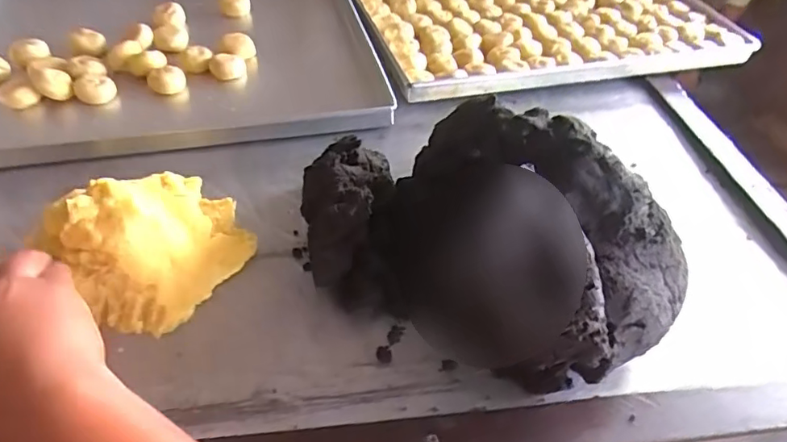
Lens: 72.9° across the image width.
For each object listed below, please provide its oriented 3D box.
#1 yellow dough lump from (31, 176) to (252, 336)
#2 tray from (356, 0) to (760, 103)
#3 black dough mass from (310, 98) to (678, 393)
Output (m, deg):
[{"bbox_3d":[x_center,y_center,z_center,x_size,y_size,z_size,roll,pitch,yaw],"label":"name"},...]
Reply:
[{"bbox_3d":[-0.195,0.014,0.411,0.154,0.082,0.107,-29,54,-26],"label":"yellow dough lump"},{"bbox_3d":[0.183,-0.371,0.831,0.507,0.034,0.530,-10,49,-15],"label":"tray"},{"bbox_3d":[0.065,0.001,0.426,0.301,0.125,0.184,23,47,17],"label":"black dough mass"}]

